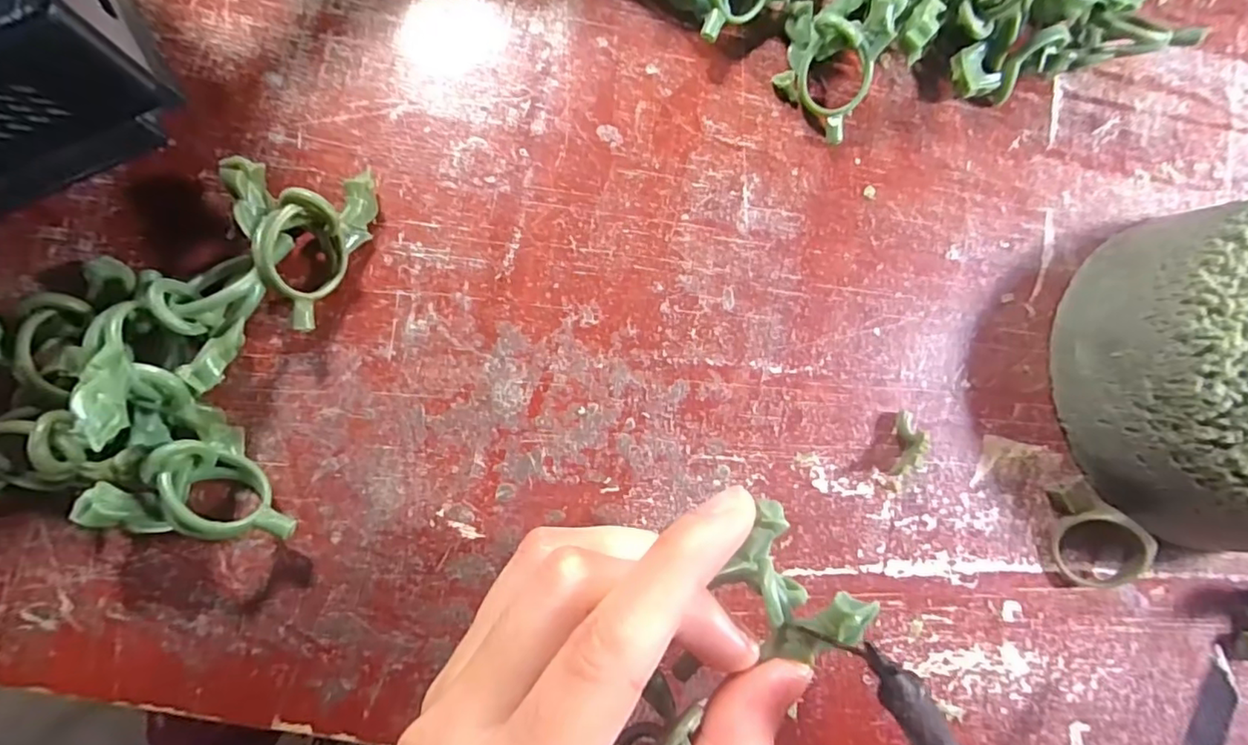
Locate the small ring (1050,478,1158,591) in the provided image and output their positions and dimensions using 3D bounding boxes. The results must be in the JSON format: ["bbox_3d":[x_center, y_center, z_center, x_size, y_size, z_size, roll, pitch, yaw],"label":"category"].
[{"bbox_3d":[0.147,0.052,0.180,0.021,0.017,0.032,-40,91,-8],"label":"small ring"}]

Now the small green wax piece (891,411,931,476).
[{"bbox_3d":[0.091,0.022,0.180,0.007,0.012,0.020,3,85,-6],"label":"small green wax piece"}]

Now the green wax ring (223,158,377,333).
[{"bbox_3d":[-0.086,-0.035,0.159,0.030,0.021,0.043,-6,86,-7],"label":"green wax ring"}]

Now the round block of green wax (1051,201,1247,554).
[{"bbox_3d":[0.194,0.001,0.174,0.096,0.047,0.101,-5,86,-7],"label":"round block of green wax"}]

